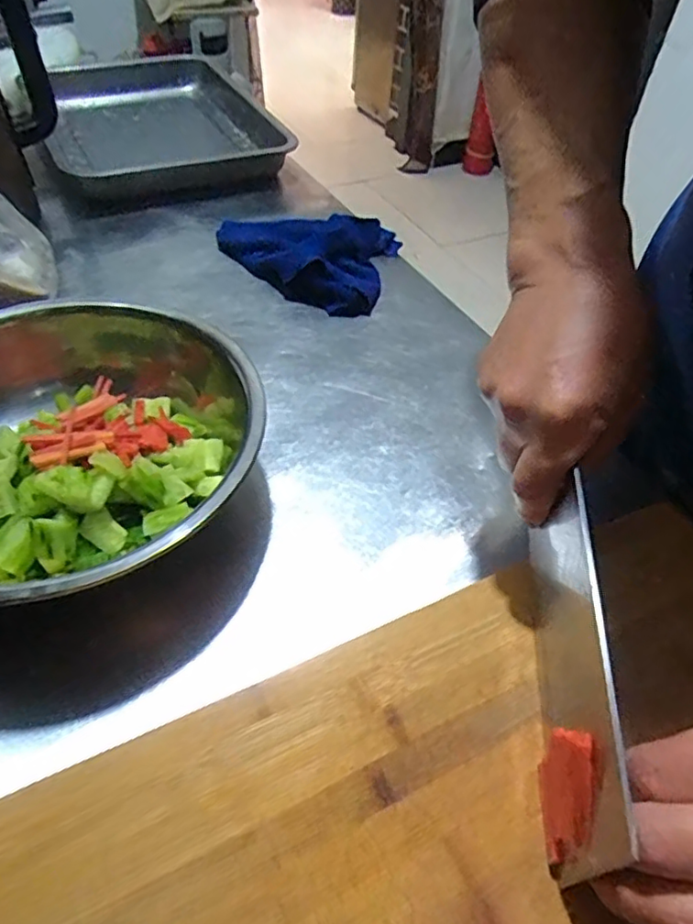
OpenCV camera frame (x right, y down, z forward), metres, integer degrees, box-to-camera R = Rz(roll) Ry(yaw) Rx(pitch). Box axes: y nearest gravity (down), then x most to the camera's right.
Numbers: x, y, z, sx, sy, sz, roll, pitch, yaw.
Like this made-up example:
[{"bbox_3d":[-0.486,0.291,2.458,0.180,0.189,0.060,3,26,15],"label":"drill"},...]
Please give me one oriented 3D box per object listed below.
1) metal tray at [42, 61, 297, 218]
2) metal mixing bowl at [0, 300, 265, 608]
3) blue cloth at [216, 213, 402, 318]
[{"bbox_3d":[-0.258,-0.467,0.850,0.284,0.065,0.435,-13,47,-15],"label":"metal tray"},{"bbox_3d":[-0.183,-0.006,0.403,0.248,0.074,0.247,1,45,-1],"label":"metal mixing bowl"},{"bbox_3d":[-0.054,-0.224,0.646,0.187,0.051,0.157,10,46,8],"label":"blue cloth"}]

